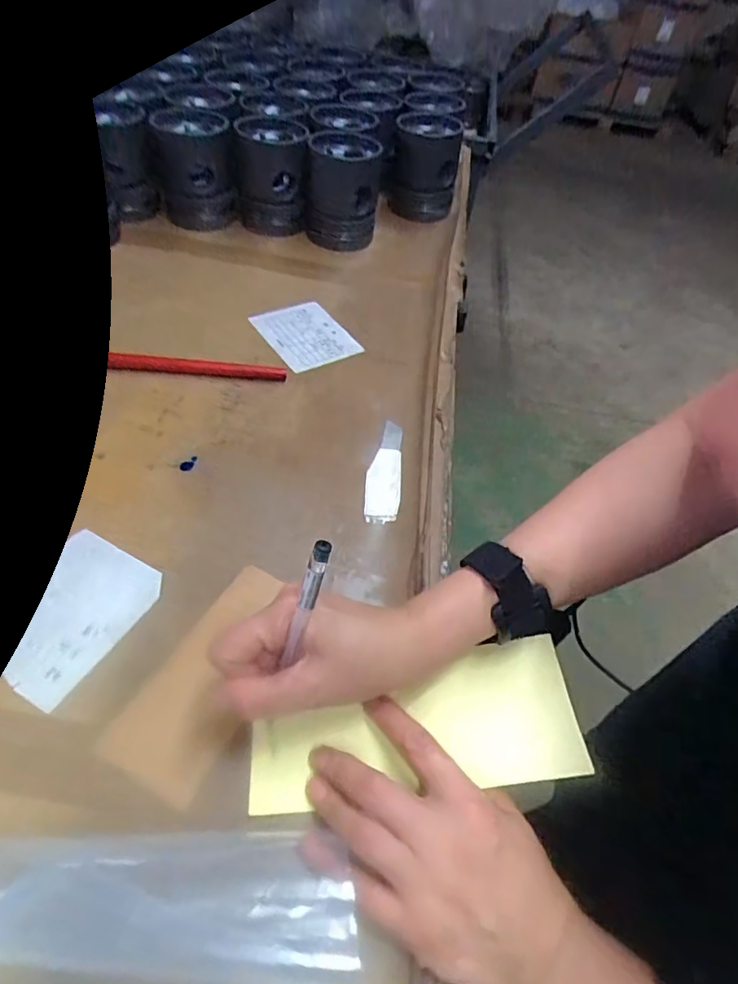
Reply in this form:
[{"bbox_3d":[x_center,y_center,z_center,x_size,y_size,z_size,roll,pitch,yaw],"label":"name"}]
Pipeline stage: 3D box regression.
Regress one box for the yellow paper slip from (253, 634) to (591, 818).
[{"bbox_3d":[0.027,0.138,0.318,0.189,0.011,0.074,-9,50,-1],"label":"yellow paper slip"}]

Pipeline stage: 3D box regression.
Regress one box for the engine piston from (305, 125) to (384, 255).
[{"bbox_3d":[-0.036,-0.420,0.737,0.092,0.108,0.088,7,49,0],"label":"engine piston"}]

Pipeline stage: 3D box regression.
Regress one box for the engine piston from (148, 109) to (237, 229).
[{"bbox_3d":[-0.226,-0.421,0.705,0.092,0.125,0.083,7,49,0],"label":"engine piston"}]

